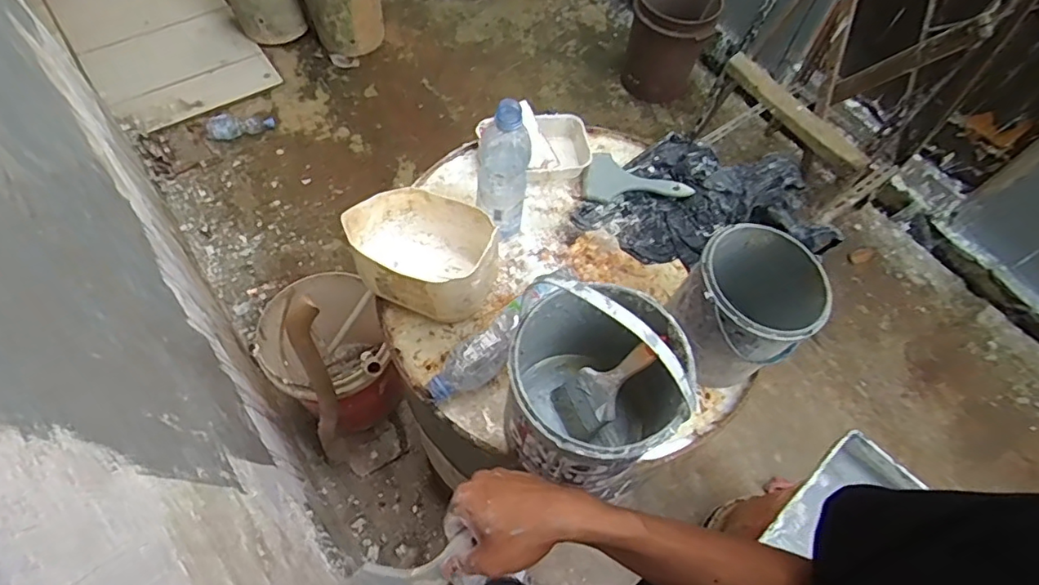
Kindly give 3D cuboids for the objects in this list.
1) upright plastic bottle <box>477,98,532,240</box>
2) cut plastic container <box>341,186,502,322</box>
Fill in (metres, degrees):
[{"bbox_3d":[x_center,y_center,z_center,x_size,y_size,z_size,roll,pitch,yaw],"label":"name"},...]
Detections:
[{"bbox_3d":[-0.022,-0.145,0.746,0.062,0.226,0.058,3,62,-2],"label":"upright plastic bottle"},{"bbox_3d":[-0.122,-0.053,0.736,0.183,0.125,0.150,15,63,4],"label":"cut plastic container"}]

